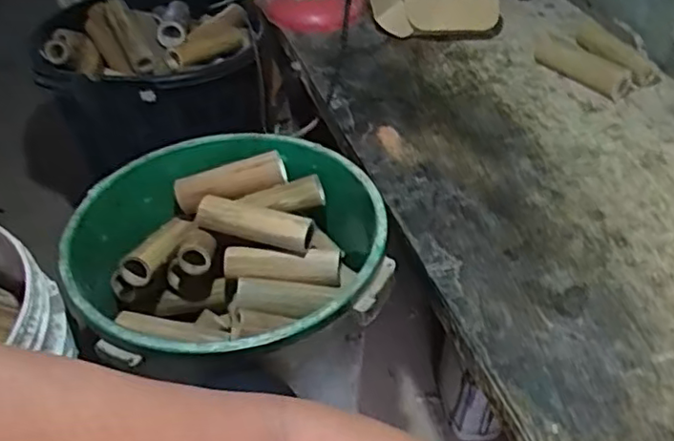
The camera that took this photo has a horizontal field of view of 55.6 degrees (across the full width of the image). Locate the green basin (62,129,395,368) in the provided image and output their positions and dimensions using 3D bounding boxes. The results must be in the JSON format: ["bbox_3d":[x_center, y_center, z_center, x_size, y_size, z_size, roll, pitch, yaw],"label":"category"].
[{"bbox_3d":[-0.153,0.081,0.973,0.429,0.222,0.424,1,41,-1],"label":"green basin"}]

